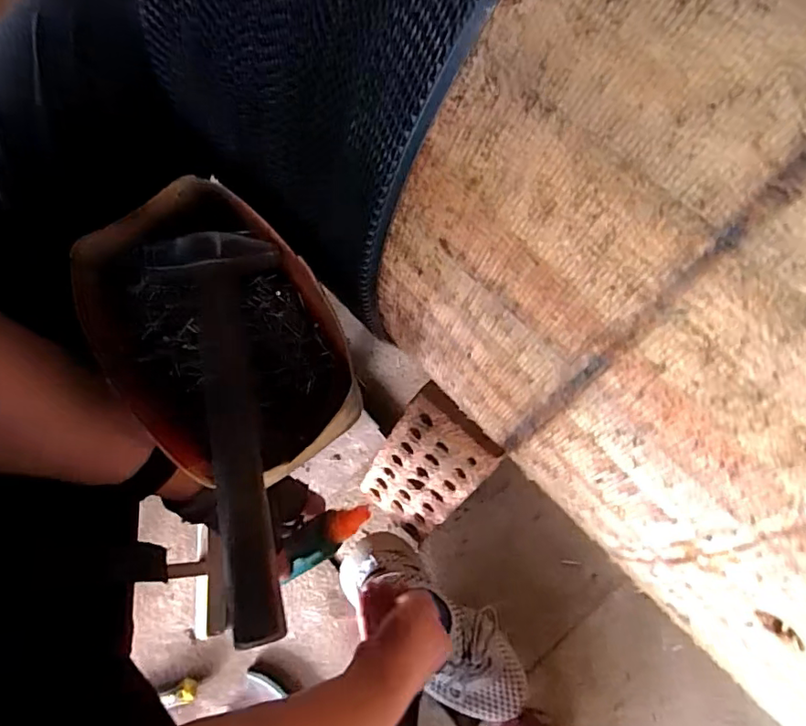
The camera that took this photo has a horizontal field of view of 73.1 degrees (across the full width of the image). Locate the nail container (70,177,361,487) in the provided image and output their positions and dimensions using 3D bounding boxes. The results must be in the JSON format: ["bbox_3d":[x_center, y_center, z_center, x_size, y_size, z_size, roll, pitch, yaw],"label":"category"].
[{"bbox_3d":[-0.121,-0.016,0.364,0.139,0.050,0.198,-36,77,-9],"label":"nail container"}]

